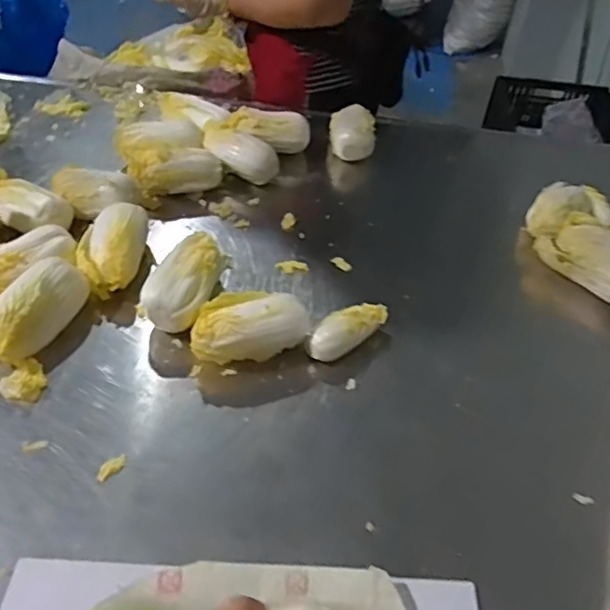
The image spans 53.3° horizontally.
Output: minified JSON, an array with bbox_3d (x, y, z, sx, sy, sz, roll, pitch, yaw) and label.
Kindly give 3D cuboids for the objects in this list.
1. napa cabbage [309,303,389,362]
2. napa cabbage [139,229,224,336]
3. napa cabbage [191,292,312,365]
[{"bbox_3d":[0.053,0.036,0.788,0.119,0.044,0.051,-31,56,-29],"label":"napa cabbage"},{"bbox_3d":[-0.153,-0.027,0.797,0.081,0.073,0.151,17,48,11],"label":"napa cabbage"},{"bbox_3d":[-0.069,0.028,0.759,0.143,0.074,0.083,-6,48,-10],"label":"napa cabbage"}]

